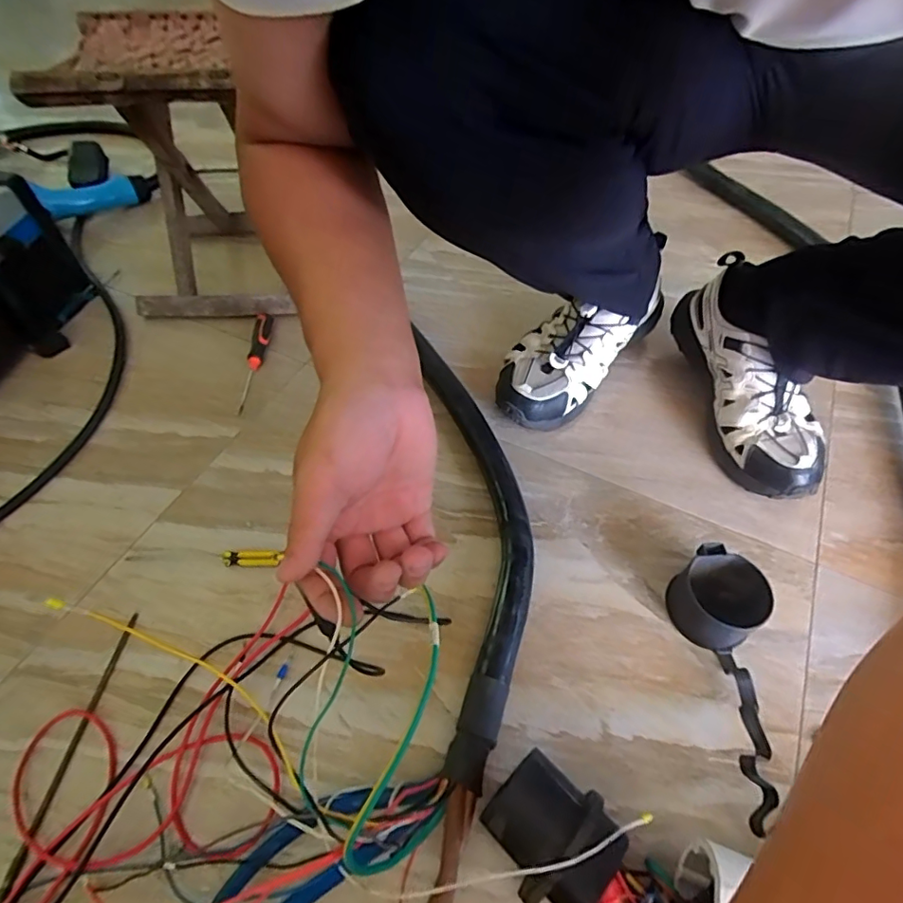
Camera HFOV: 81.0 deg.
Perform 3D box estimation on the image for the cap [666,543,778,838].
[{"bbox_3d":[0.233,0.176,0.424,0.067,0.049,0.192,-2,53,-1],"label":"cap"}]

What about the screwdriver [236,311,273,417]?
[{"bbox_3d":[-0.243,-0.108,0.644,0.022,0.027,0.150,2,53,1],"label":"screwdriver"}]

